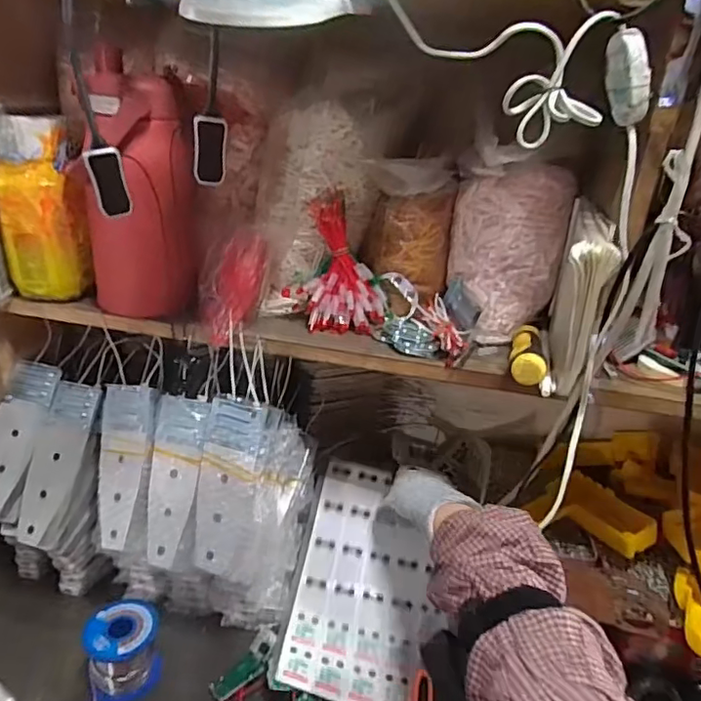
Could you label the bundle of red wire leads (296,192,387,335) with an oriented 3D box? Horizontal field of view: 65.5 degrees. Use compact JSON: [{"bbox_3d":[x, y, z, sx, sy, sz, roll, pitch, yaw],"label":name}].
[{"bbox_3d":[-0.004,-0.080,0.524,0.081,0.117,0.046,8,23,4],"label":"bundle of red wire leads"}]

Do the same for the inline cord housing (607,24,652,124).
[{"bbox_3d":[0.184,-0.180,0.360,0.023,0.058,0.015,-10,20,14],"label":"inline cord housing"}]

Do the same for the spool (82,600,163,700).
[{"bbox_3d":[-0.209,0.277,0.502,0.061,0.065,0.058,5,23,-2],"label":"spool"}]

